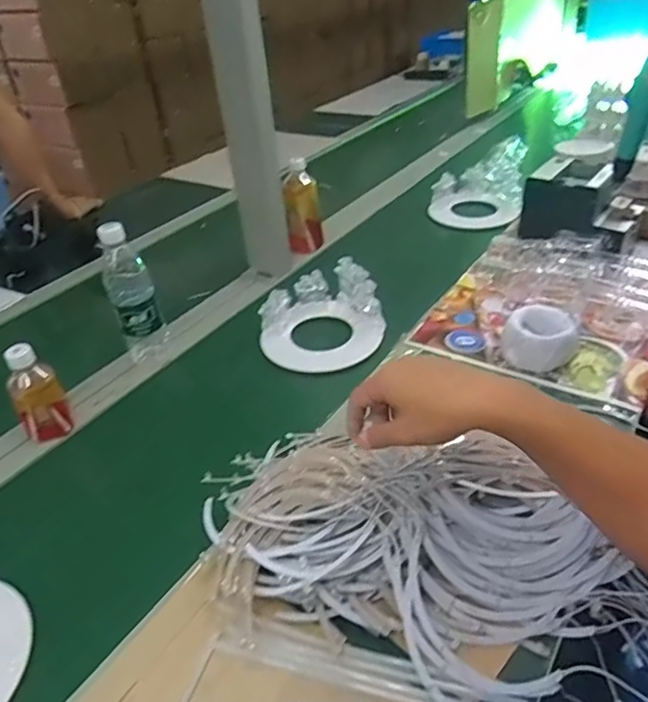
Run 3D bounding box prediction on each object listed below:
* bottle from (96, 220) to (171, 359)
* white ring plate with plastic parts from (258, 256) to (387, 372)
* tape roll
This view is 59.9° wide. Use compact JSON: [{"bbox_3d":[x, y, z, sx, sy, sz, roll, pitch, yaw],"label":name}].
[{"bbox_3d":[-0.283,-0.086,0.837,0.068,0.206,0.056,-20,39,-19],"label":"bottle"},{"bbox_3d":[-0.001,-0.055,0.901,0.193,0.102,0.146,-2,36,5],"label":"white ring plate with plastic parts"},{"bbox_3d":[0.306,-0.016,0.795,0.093,0.060,0.093,-4,36,3],"label":"tape roll"}]

